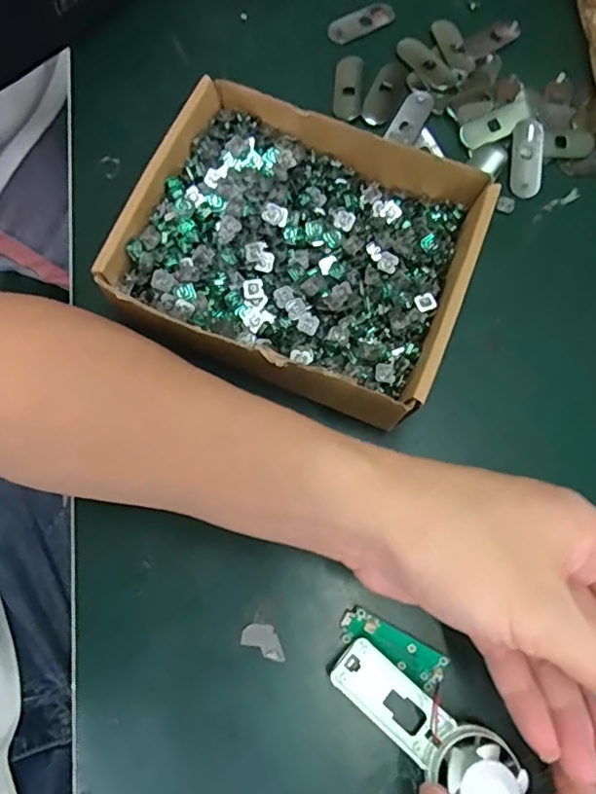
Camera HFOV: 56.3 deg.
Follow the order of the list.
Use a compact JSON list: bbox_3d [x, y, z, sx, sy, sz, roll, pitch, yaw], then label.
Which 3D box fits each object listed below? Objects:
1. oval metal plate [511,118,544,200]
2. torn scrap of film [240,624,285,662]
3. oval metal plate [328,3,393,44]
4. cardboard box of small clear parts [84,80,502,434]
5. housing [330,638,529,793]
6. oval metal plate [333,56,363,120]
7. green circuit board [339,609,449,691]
[{"bbox_3d":[0.142,-0.148,0.346,0.018,0.006,0.053,6,86,0],"label":"oval metal plate"},{"bbox_3d":[-0.015,0.117,0.267,0.023,0.004,0.013,27,75,6],"label":"torn scrap of film"},{"bbox_3d":[0.042,-0.252,0.373,0.047,0.006,0.017,-28,77,-10],"label":"oval metal plate"},{"bbox_3d":[0.002,-0.077,0.295,0.166,0.051,0.150,20,74,4],"label":"cardboard box of small clear parts"},{"bbox_3d":[0.058,0.147,0.247,0.089,0.023,0.031,33,74,29],"label":"housing"},{"bbox_3d":[0.033,-0.203,0.362,0.018,0.004,0.050,4,74,-1],"label":"oval metal plate"},{"bbox_3d":[0.044,0.118,0.262,0.051,0.005,0.017,28,75,6],"label":"green circuit board"}]

